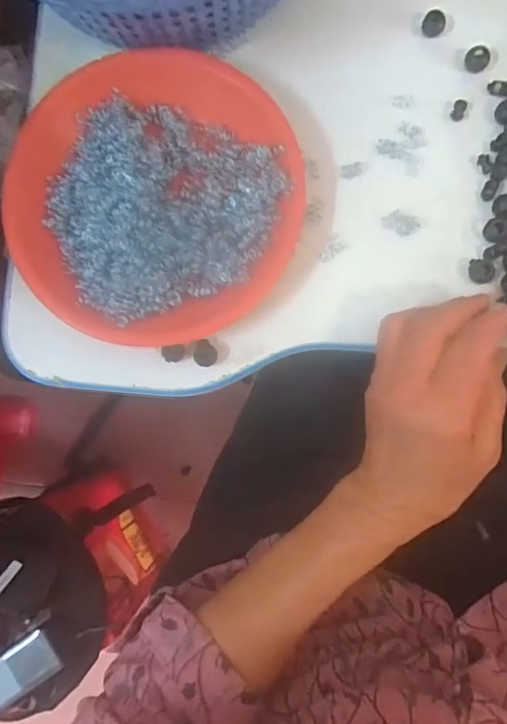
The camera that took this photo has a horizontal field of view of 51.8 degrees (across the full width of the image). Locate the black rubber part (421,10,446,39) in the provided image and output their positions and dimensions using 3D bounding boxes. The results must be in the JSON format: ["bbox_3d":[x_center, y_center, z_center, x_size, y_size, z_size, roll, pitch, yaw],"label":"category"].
[{"bbox_3d":[0.123,-0.231,0.357,0.015,0.009,0.014,0,86,4],"label":"black rubber part"}]

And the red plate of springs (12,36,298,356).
[{"bbox_3d":[-0.065,-0.110,0.346,0.185,0.036,0.189,0,86,4],"label":"red plate of springs"}]

